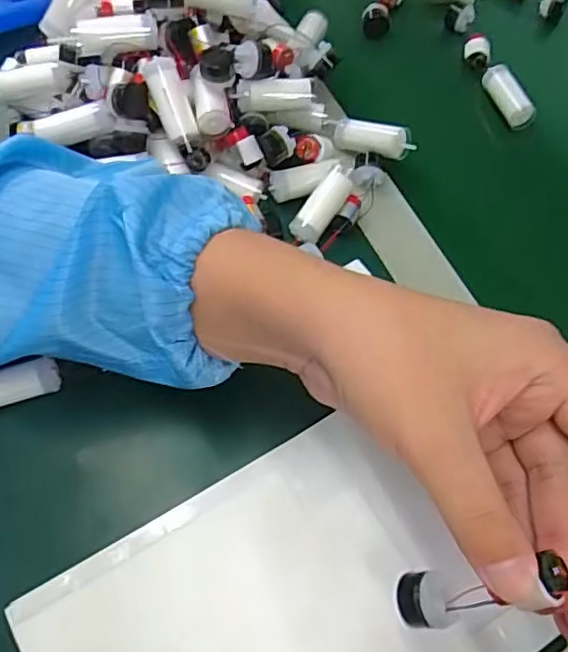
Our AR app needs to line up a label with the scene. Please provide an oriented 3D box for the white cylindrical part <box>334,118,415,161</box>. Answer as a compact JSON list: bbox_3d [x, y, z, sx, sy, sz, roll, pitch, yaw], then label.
[{"bbox_3d":[0.060,-0.129,0.409,0.058,0.019,0.018,20,63,29],"label":"white cylindrical part"}]

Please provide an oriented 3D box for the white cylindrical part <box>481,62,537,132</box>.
[{"bbox_3d":[0.170,-0.176,0.456,0.024,0.019,0.052,-22,68,-12],"label":"white cylindrical part"}]

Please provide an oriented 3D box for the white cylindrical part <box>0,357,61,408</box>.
[{"bbox_3d":[-0.154,0.035,0.327,0.060,0.016,0.016,-16,66,-11],"label":"white cylindrical part"}]

